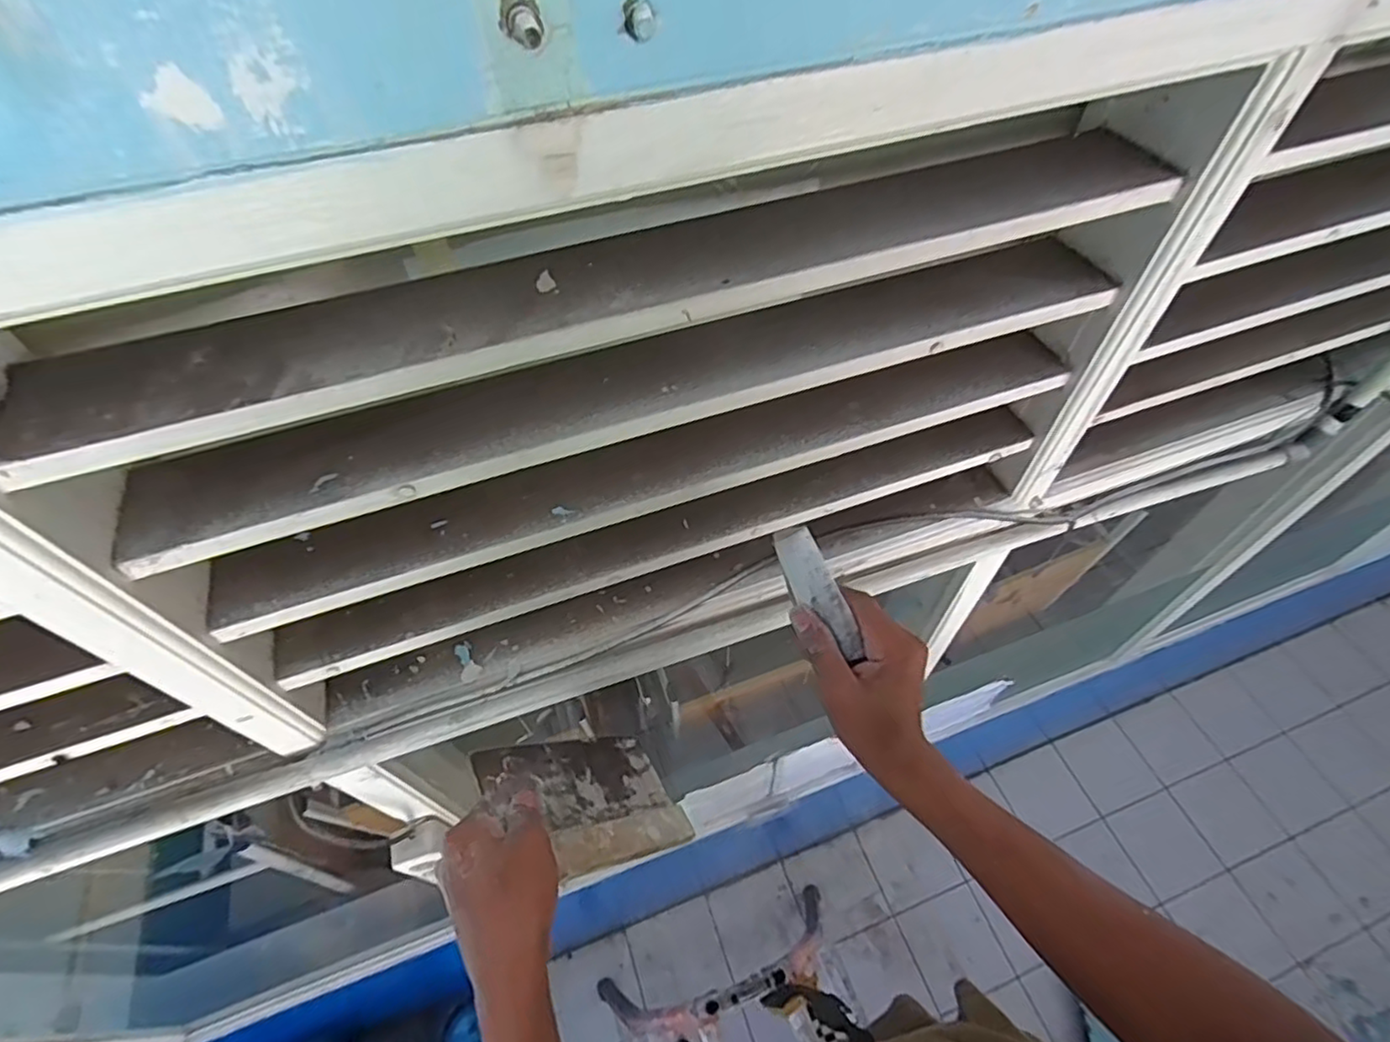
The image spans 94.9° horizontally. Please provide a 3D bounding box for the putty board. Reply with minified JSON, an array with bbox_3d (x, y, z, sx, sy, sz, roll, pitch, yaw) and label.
[{"bbox_3d":[-0.086,0.231,0.529,0.009,0.187,0.110,-51,54,15],"label":"putty board"}]

